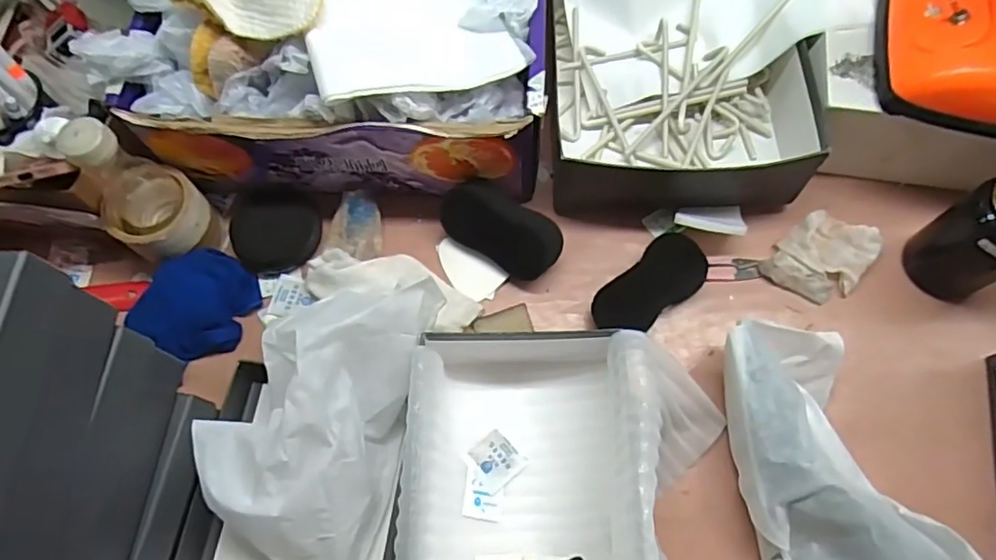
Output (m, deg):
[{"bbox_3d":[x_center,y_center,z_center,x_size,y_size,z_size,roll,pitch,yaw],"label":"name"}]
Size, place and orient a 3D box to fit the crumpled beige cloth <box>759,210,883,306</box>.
[{"bbox_3d":[0.336,-0.025,0.624,0.083,0.030,0.100,36,74,15],"label":"crumpled beige cloth"}]

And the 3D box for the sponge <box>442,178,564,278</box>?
[{"bbox_3d":[0.003,-0.053,0.629,0.131,0.050,0.064,30,72,13],"label":"sponge"}]

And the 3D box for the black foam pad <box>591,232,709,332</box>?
[{"bbox_3d":[0.153,0.008,0.606,0.122,0.041,0.059,-38,72,-12],"label":"black foam pad"}]

